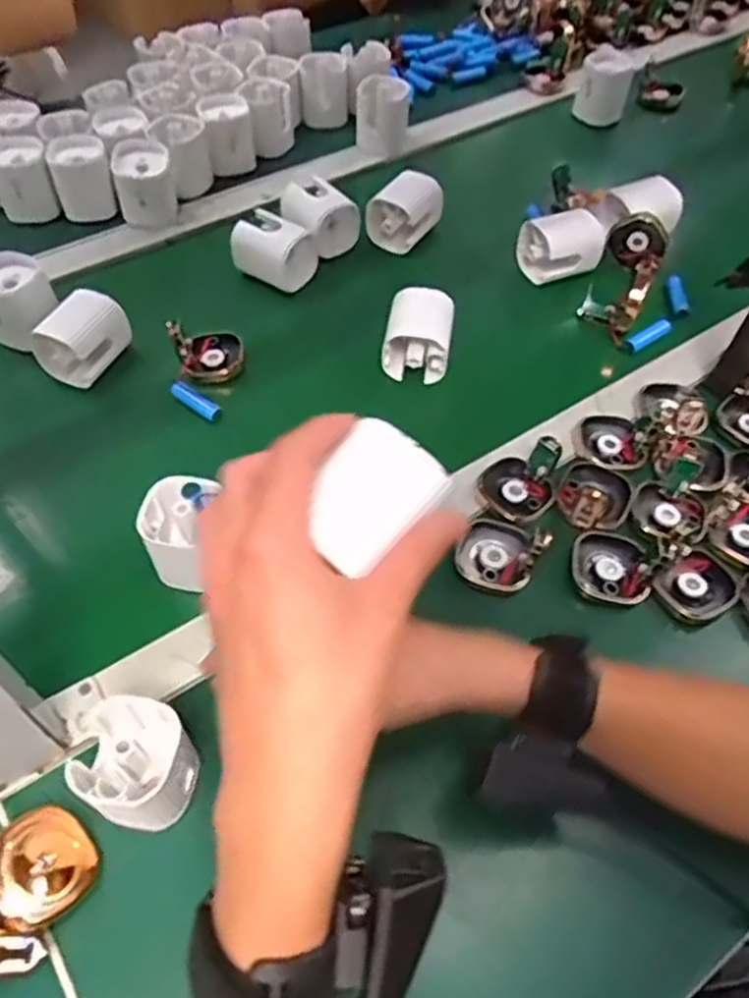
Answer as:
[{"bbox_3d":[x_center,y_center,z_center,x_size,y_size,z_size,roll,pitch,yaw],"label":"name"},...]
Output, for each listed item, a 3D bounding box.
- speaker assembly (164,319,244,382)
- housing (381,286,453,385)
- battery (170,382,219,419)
[{"bbox_3d":[-0.146,-0.135,0.631,0.058,0.047,0.044,-11,52,-12],"label":"speaker assembly"},{"bbox_3d":[0.038,-0.145,0.630,0.061,0.056,0.055,6,50,2],"label":"housing"},{"bbox_3d":[-0.151,-0.082,0.610,0.049,0.015,0.014,34,56,22],"label":"battery"}]

